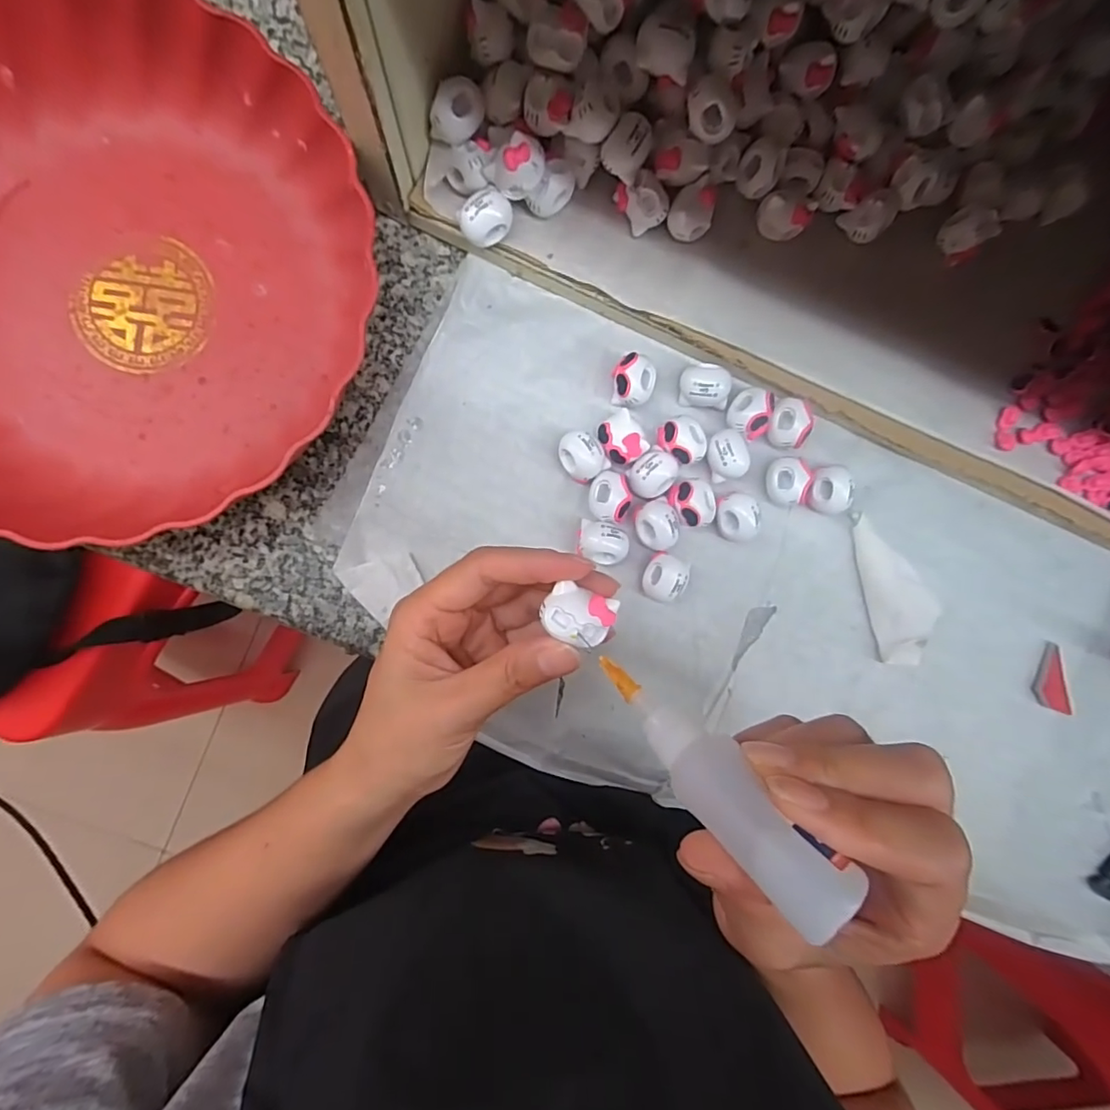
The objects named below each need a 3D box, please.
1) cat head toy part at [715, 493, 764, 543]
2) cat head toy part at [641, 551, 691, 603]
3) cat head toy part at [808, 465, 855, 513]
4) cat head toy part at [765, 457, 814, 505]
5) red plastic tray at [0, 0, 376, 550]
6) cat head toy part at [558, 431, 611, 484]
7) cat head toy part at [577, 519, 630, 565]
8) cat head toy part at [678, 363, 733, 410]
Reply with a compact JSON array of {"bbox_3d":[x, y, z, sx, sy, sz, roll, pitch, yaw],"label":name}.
[{"bbox_3d":[0.094,-0.019,0.284,0.019,0.020,0.025,-21,91,-4],"label":"cat head toy part"},{"bbox_3d":[0.056,0.011,0.282,0.021,0.021,0.025,21,88,-4],"label":"cat head toy part"},{"bbox_3d":[0.144,-0.034,0.286,0.020,0.016,0.024,-14,91,-4],"label":"cat head toy part"},{"bbox_3d":[0.122,-0.038,0.286,0.022,0.020,0.023,0,90,-4],"label":"cat head toy part"},{"bbox_3d":[-0.212,-0.133,0.255,0.235,0.050,0.239,38,86,-3],"label":"red plastic tray"},{"bbox_3d":[0.014,-0.050,0.278,0.022,0.019,0.025,-26,92,-4],"label":"cat head toy part"},{"bbox_3d":[0.024,-0.006,0.280,0.025,0.019,0.021,11,89,-4],"label":"cat head toy part"},{"bbox_3d":[0.078,-0.089,0.284,0.025,0.018,0.022,4,90,-4],"label":"cat head toy part"}]

